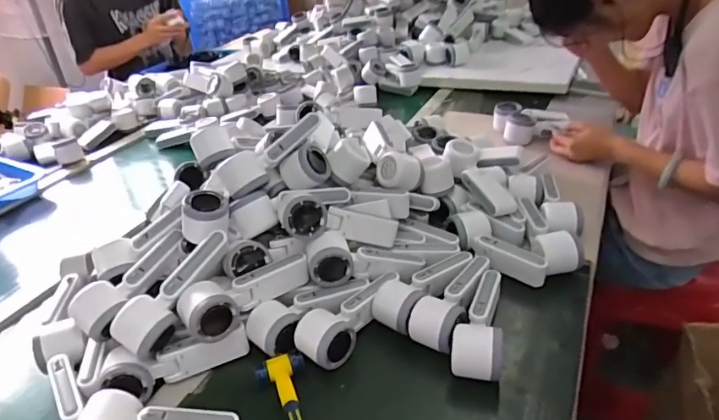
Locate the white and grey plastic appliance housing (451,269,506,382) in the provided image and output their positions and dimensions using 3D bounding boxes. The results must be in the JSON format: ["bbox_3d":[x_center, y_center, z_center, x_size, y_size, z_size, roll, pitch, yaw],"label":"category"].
[{"bbox_3d":[0.148,0.131,0.610,0.055,0.053,0.165,5,33,16],"label":"white and grey plastic appliance housing"}]

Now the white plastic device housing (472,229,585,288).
[{"bbox_3d":[0.238,0.066,0.704,0.143,0.058,0.063,-1,32,8],"label":"white plastic device housing"}]

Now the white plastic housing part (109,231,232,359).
[{"bbox_3d":[-0.219,0.093,0.600,0.045,0.052,0.162,20,61,34],"label":"white plastic housing part"}]

